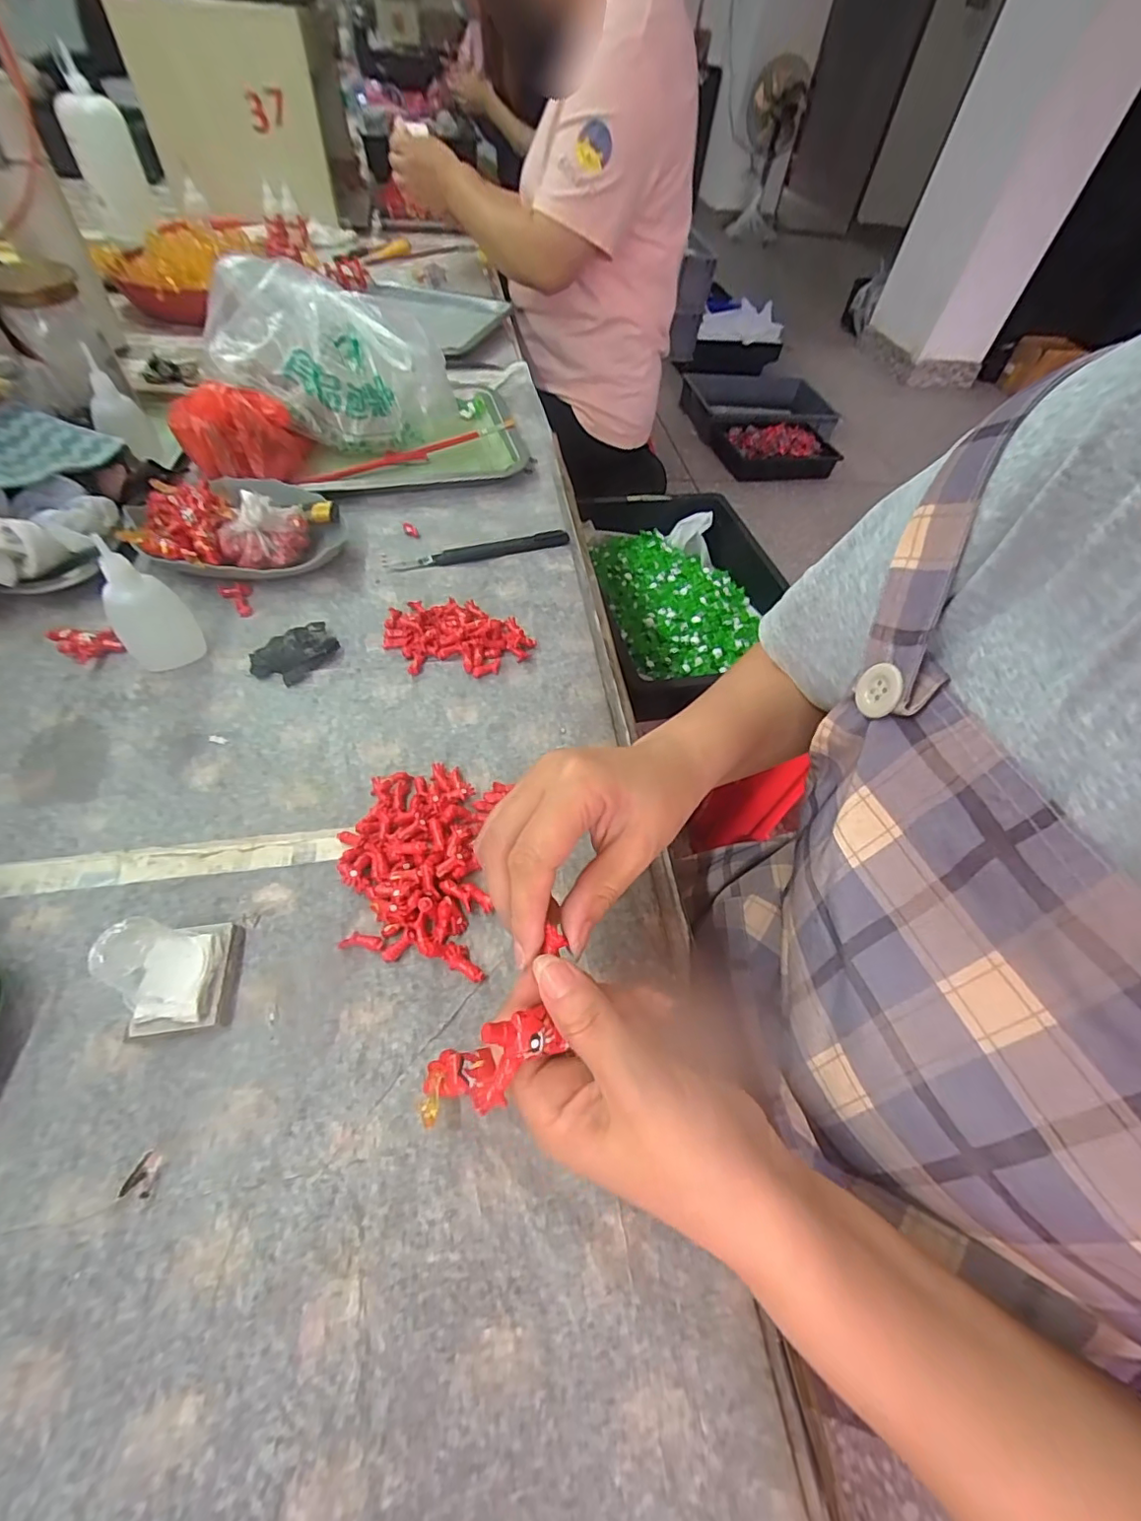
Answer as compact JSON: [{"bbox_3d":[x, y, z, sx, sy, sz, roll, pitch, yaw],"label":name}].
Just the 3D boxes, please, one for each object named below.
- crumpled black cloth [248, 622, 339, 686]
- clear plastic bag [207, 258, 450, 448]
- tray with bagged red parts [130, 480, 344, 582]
[{"bbox_3d":[-0.205,-0.080,0.410,0.047,0.010,0.060,31,58,16],"label":"crumpled black cloth"},{"bbox_3d":[-0.229,-0.393,0.556,0.222,0.131,0.113,-18,58,-17],"label":"clear plastic bag"},{"bbox_3d":[-0.278,-0.195,0.461,0.158,0.049,0.118,-13,57,-14],"label":"tray with bagged red parts"}]

